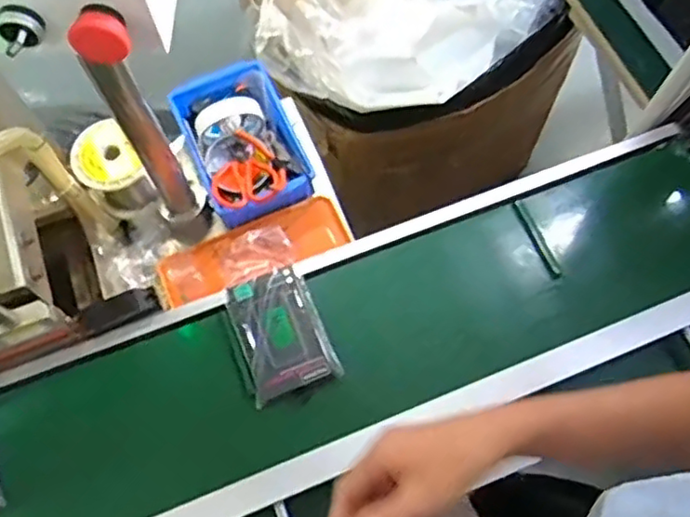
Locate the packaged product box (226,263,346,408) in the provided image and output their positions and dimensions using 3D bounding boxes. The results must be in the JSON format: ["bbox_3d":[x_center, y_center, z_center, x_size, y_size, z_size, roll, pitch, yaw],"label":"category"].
[{"bbox_3d":[-0.076,0.082,0.726,0.099,0.017,0.133,-22,69,-8],"label":"packaged product box"}]

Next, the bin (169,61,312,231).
[{"bbox_3d":[-0.133,-0.157,0.864,0.141,0.085,0.220,-24,70,-9],"label":"bin"}]

